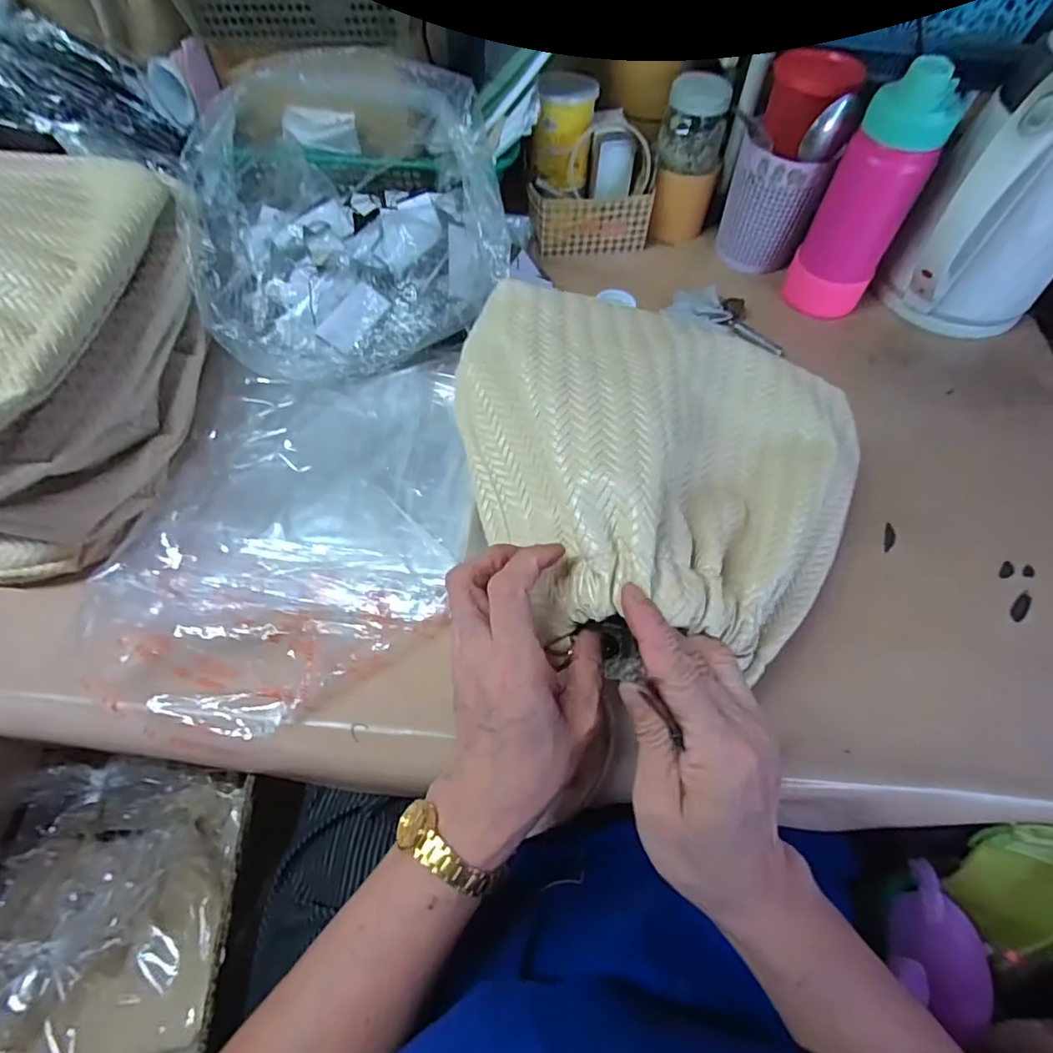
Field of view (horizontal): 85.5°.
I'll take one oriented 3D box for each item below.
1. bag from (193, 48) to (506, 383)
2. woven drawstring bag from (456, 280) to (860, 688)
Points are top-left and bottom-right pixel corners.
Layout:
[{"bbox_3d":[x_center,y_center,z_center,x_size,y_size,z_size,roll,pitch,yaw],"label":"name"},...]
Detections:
[{"bbox_3d":[-0.170,-0.270,0.475,0.251,0.156,0.254,-33,66,-19],"label":"bag"},{"bbox_3d":[0.081,-0.037,0.346,0.253,0.098,0.212,9,60,3],"label":"woven drawstring bag"}]

